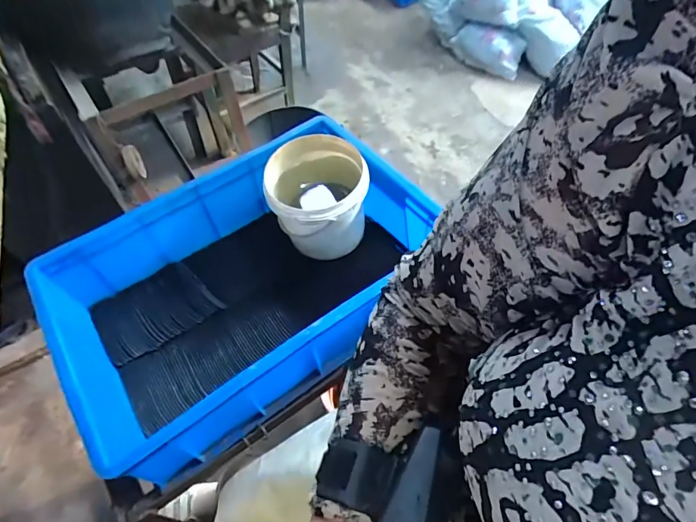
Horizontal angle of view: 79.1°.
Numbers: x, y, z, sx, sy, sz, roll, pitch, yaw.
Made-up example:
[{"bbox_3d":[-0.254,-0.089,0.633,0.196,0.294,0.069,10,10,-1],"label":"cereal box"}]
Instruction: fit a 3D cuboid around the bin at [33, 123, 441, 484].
[{"bbox_3d":[-0.138,0.019,0.638,0.506,0.171,0.332,-30,59,-20],"label":"bin"}]

